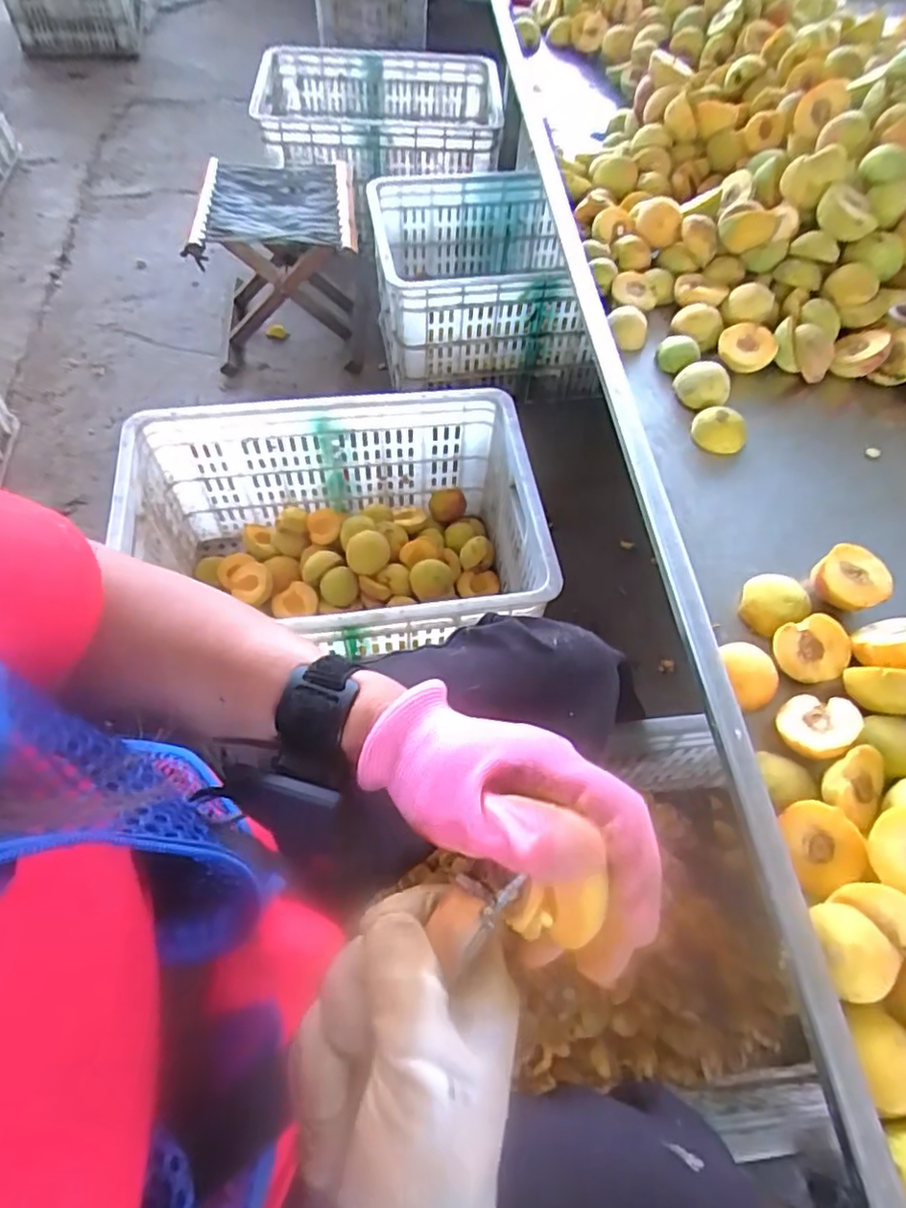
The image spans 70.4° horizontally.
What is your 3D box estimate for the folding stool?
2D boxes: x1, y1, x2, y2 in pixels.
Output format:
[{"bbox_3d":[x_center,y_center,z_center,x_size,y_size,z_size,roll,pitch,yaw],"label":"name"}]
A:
[{"bbox_3d":[-0.325,-0.657,1.258,0.286,0.255,0.282,-3,60,-5],"label":"folding stool"}]

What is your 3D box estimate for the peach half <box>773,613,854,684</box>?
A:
[{"bbox_3d":[0.314,0.042,0.562,0.062,0.021,0.053,-24,73,3],"label":"peach half"}]

